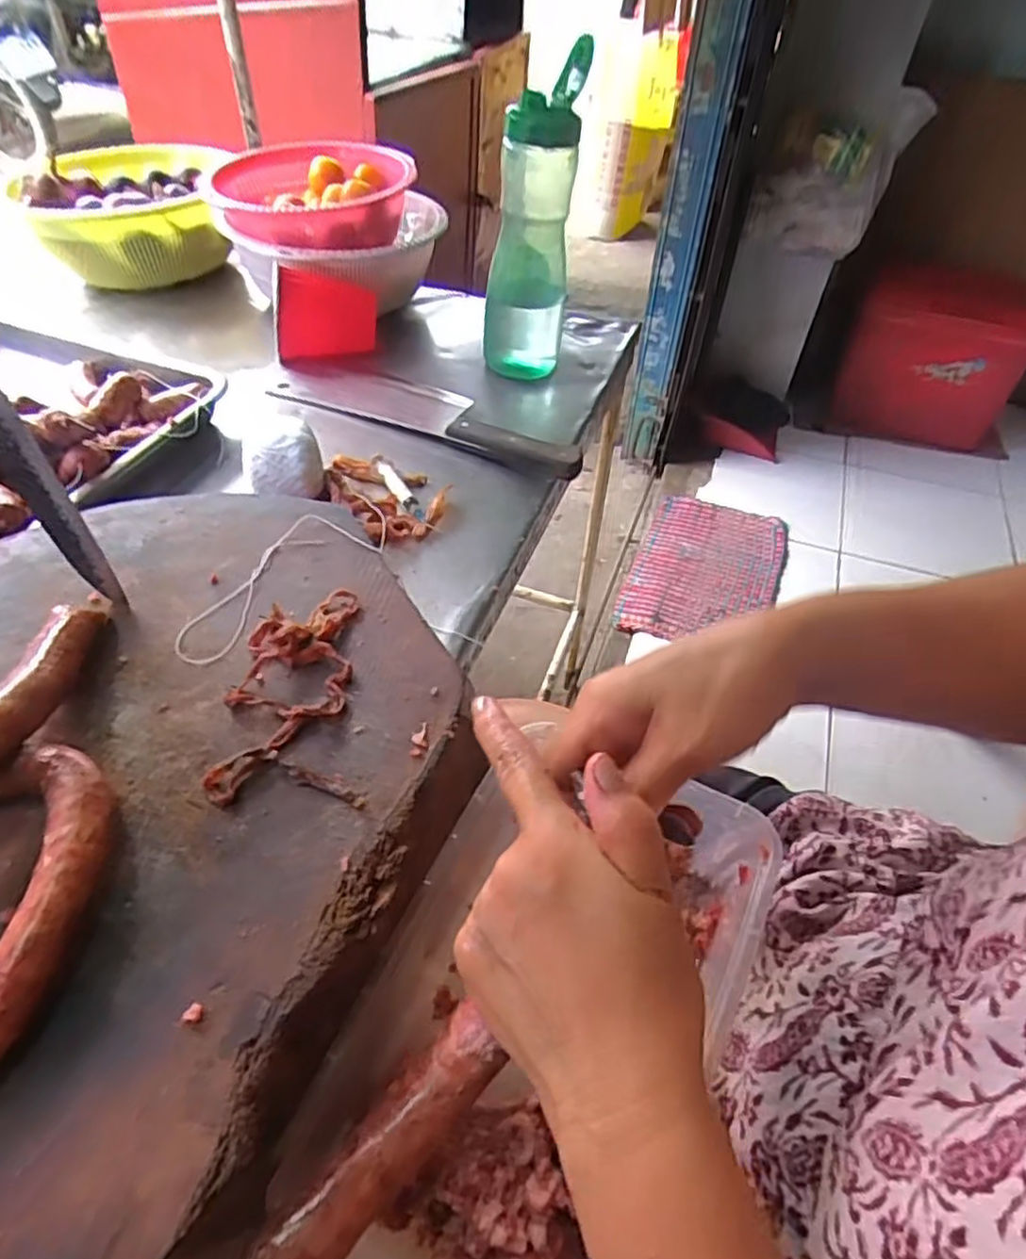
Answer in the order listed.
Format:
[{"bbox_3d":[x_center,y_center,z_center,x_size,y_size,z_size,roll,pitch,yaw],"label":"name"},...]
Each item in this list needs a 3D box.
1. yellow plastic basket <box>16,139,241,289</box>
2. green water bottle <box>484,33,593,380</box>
[{"bbox_3d":[-0.482,-0.527,0.899,0.217,0.105,0.206,1,48,-5],"label":"yellow plastic basket"},{"bbox_3d":[0.020,-0.410,0.722,0.083,0.286,0.079,7,47,0],"label":"green water bottle"}]

